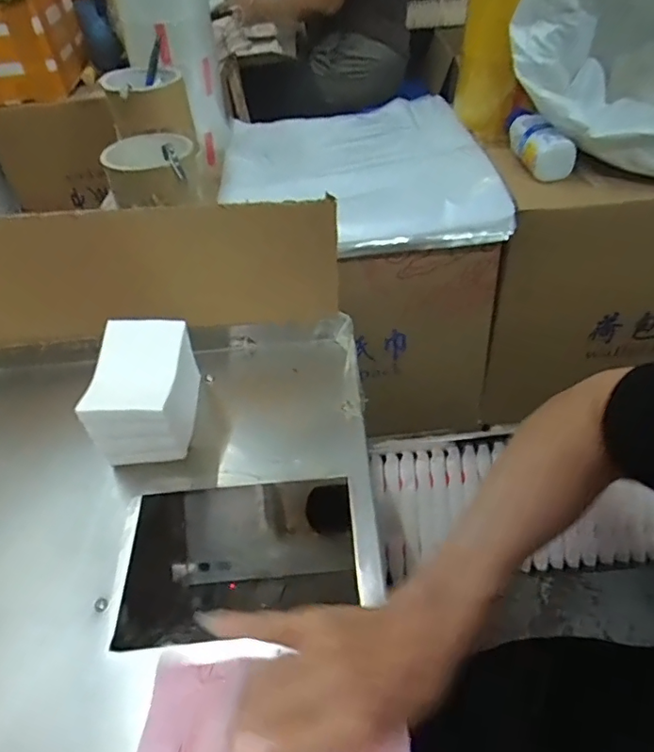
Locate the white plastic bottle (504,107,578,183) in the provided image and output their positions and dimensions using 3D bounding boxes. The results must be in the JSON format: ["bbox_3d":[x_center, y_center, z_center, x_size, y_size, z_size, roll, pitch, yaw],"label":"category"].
[{"bbox_3d":[0.258,-0.287,0.659,0.052,0.054,0.108,-4,44,2],"label":"white plastic bottle"}]

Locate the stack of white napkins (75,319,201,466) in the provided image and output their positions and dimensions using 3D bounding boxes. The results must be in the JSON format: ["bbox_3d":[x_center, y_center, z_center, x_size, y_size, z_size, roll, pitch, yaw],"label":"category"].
[{"bbox_3d":[-0.153,0.016,0.467,0.078,0.088,0.098,-1,44,6],"label":"stack of white napkins"}]

